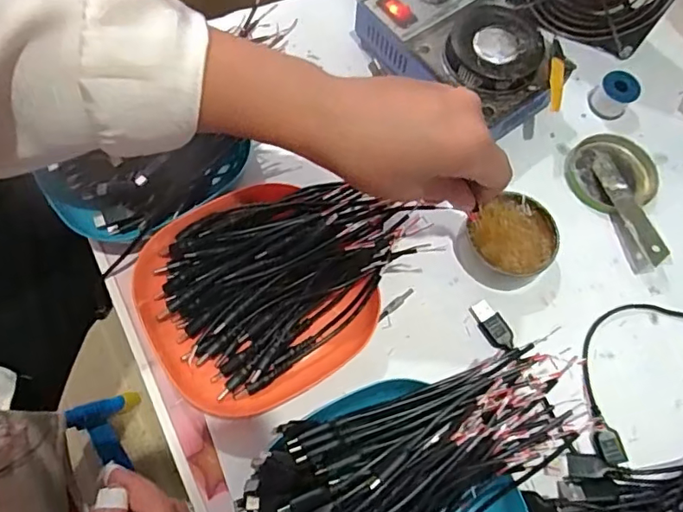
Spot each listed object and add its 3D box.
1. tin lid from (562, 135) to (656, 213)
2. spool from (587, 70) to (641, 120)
[{"bbox_3d":[0.212,-0.066,0.421,0.062,0.012,0.063,1,68,-2],"label":"tin lid"},{"bbox_3d":[0.220,-0.130,0.434,0.031,0.026,0.026,34,70,10],"label":"spool"}]

